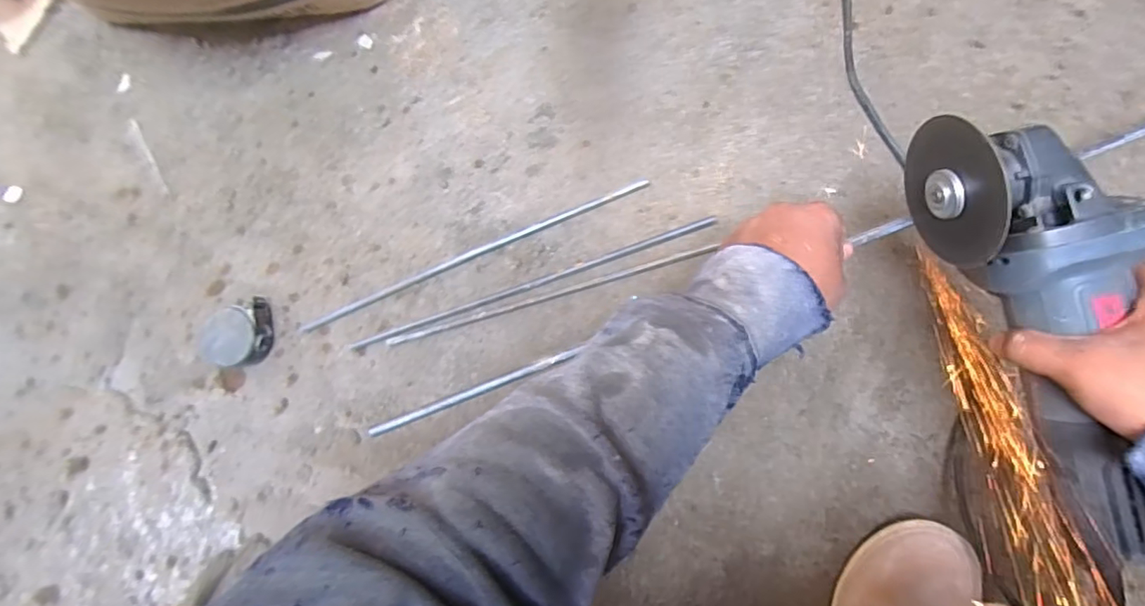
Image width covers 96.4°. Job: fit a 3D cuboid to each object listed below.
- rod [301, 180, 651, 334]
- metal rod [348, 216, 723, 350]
[{"bbox_3d":[-0.109,-0.048,0.531,0.392,0.009,0.013,-22,85,8],"label":"rod"},{"bbox_3d":[-0.047,-0.018,0.519,0.388,0.005,0.010,-19,85,8],"label":"metal rod"}]

